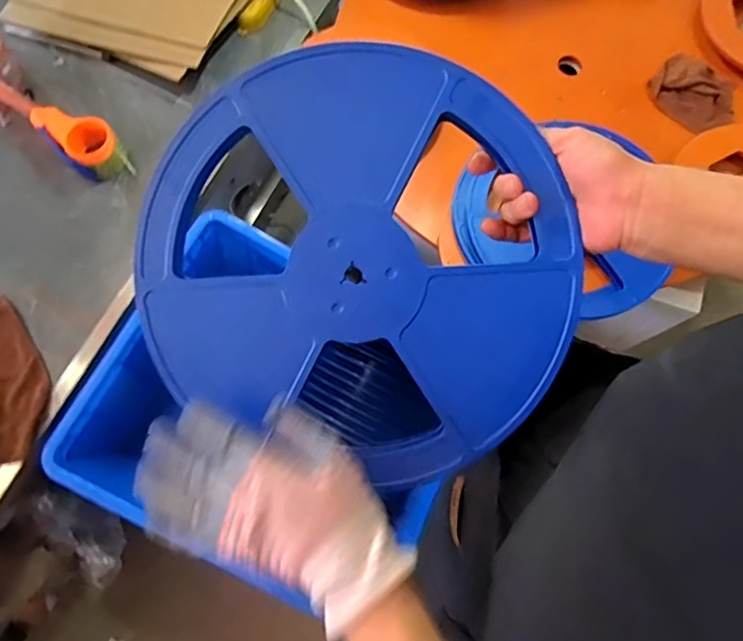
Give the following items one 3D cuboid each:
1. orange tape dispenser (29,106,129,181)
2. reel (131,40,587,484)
[{"bbox_3d":[-0.513,-0.320,0.965,0.156,0.065,0.095,38,76,9],"label":"orange tape dispenser"},{"bbox_3d":[-0.009,-0.046,0.404,0.315,0.023,0.284,22,97,2],"label":"reel"}]

